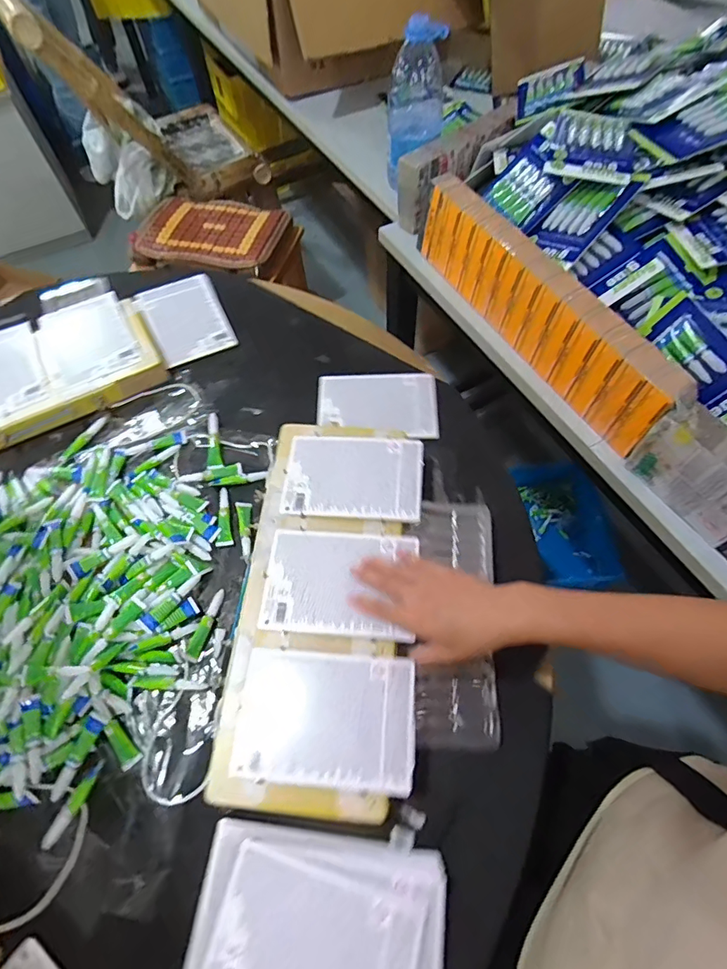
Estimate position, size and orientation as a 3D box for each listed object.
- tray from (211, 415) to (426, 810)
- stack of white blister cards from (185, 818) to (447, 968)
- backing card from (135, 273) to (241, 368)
[{"bbox_3d":[-0.037,0.114,0.537,0.185,0.025,0.418,2,61,5],"label":"tray"},{"bbox_3d":[-0.041,0.384,0.398,0.210,0.022,0.146,5,61,6],"label":"stack of white blister cards"},{"bbox_3d":[-0.289,-0.273,0.779,0.119,0.007,0.165,-23,71,-15],"label":"backing card"}]

